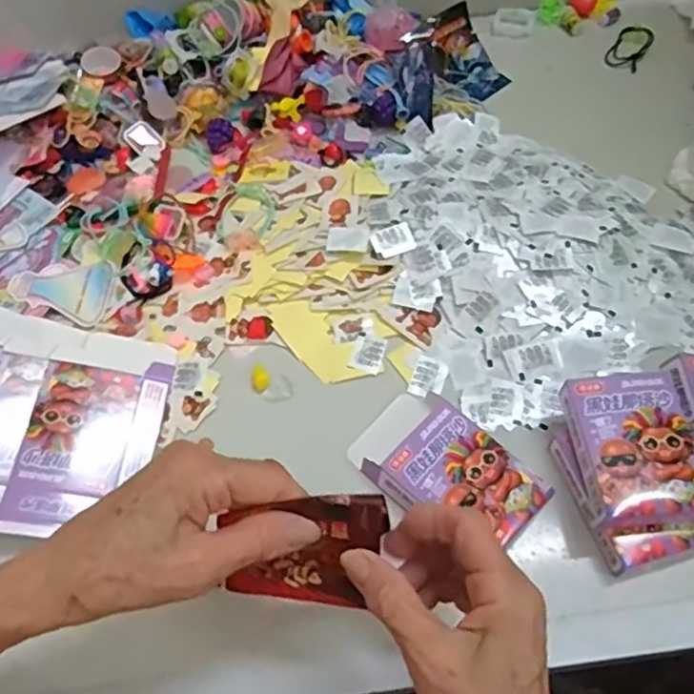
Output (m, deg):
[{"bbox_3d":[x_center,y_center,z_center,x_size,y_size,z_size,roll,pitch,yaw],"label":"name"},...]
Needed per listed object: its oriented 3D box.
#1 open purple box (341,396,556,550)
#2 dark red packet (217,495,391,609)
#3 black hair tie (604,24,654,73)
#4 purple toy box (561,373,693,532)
[{"bbox_3d":[0.063,0.080,0.407,0.071,0.024,0.119,-40,65,-19],"label":"open purple box"},{"bbox_3d":[-0.021,0.098,0.304,0.076,0.009,0.059,5,103,8],"label":"dark red packet"},{"bbox_3d":[0.288,-0.304,0.635,0.034,0.013,0.068,28,64,18],"label":"black hair tie"},{"bbox_3d":[0.178,0.062,0.384,0.072,0.022,0.092,-5,60,3],"label":"purple toy box"}]

